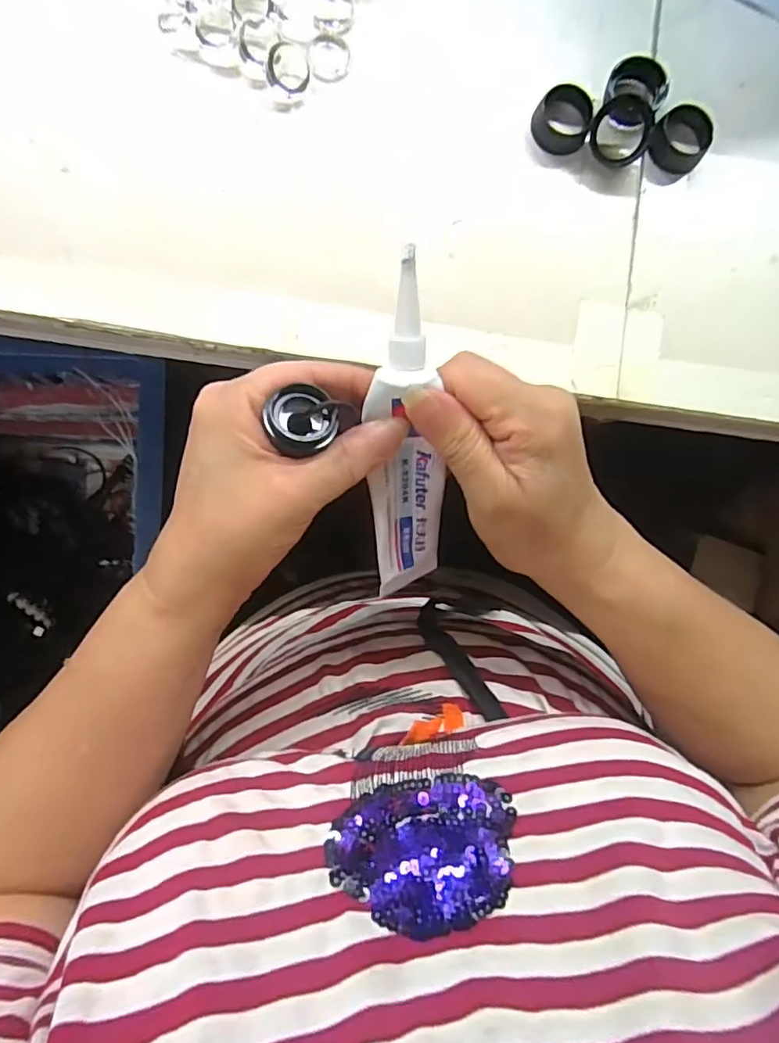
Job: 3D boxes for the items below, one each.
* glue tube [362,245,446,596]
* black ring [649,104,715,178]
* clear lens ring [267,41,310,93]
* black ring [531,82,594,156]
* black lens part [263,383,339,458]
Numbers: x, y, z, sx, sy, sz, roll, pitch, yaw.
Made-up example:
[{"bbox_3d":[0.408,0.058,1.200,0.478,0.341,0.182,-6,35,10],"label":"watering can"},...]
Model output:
[{"bbox_3d":[0.009,-0.031,0.236,0.034,0.022,0.147,-4,123,-4],"label":"glue tube"},{"bbox_3d":[0.144,-0.189,0.276,0.027,0.013,0.027,0,88,-4],"label":"black ring"},{"bbox_3d":[-0.047,-0.217,0.262,0.019,0.007,0.021,16,89,-20],"label":"clear lens ring"},{"bbox_3d":[0.085,-0.198,0.273,0.028,0.013,0.026,0,88,-4],"label":"black ring"},{"bbox_3d":[-0.034,-0.040,0.219,0.026,0.008,0.024,-11,89,-4],"label":"black lens part"}]

